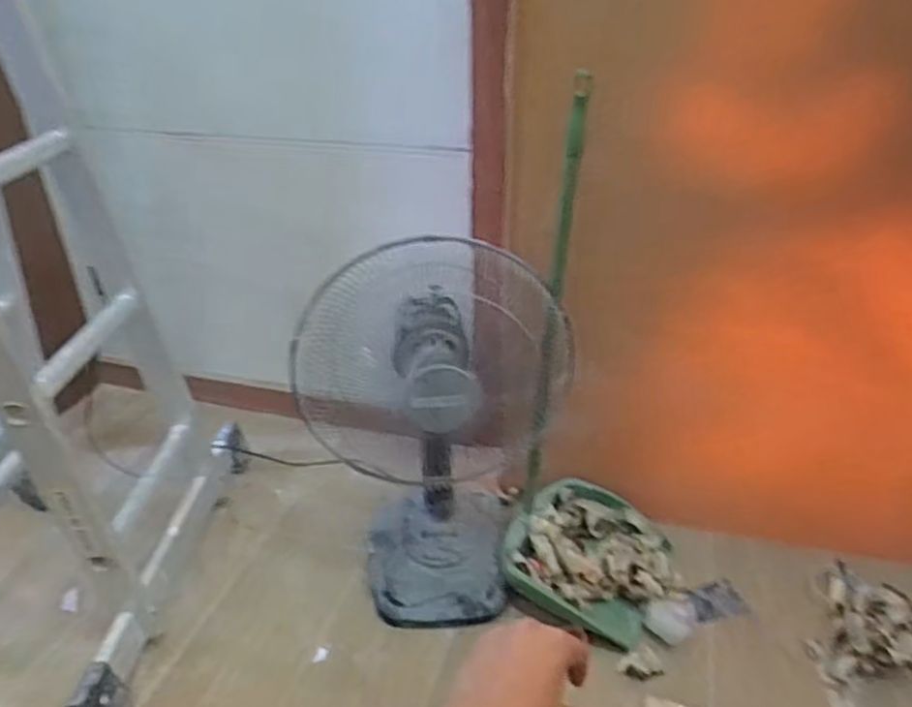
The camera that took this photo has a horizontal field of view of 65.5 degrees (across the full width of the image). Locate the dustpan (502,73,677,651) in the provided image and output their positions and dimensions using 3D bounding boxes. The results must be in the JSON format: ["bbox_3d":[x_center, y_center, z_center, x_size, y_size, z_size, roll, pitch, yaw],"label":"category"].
[{"bbox_3d":[0.230,0.050,1.061,0.275,0.756,0.282,11,31,20],"label":"dustpan"}]

